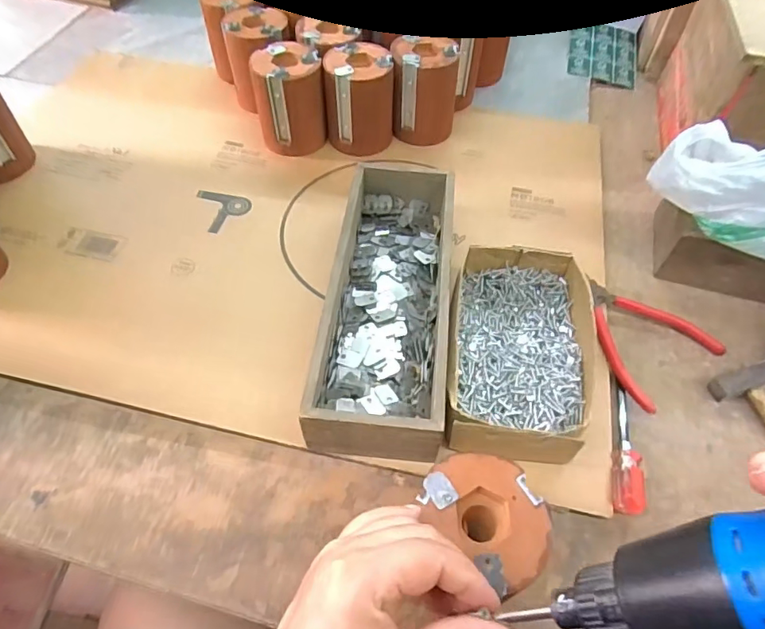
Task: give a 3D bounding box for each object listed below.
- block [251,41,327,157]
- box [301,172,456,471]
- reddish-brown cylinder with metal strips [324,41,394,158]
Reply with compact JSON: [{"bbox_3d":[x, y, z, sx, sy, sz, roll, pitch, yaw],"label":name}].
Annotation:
[{"bbox_3d":[-0.107,-0.250,0.595,0.077,0.099,0.073,-3,55,-3],"label":"block"},{"bbox_3d":[0.007,-0.017,0.455,0.099,0.069,0.296,6,55,3],"label":"box"},{"bbox_3d":[-0.026,-0.253,0.603,0.076,0.101,0.073,2,54,1],"label":"reddish-brown cylinder with metal strips"}]

